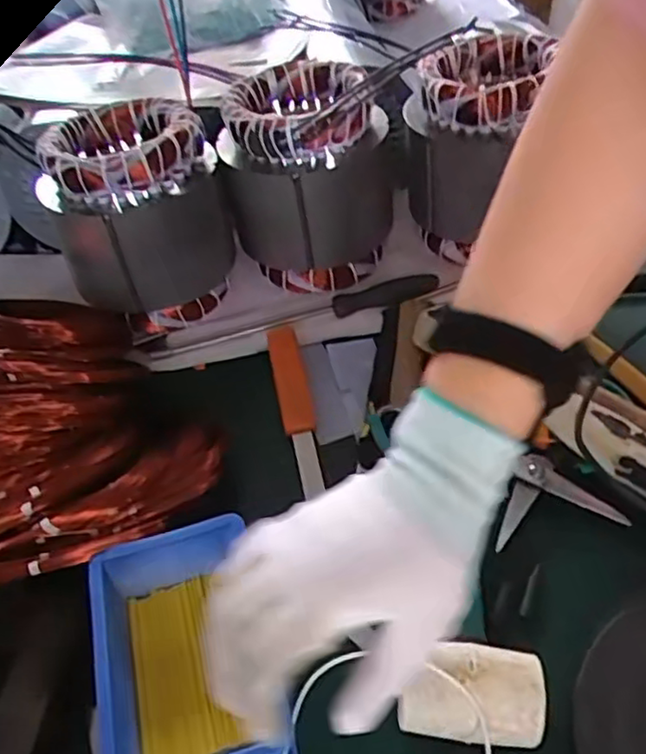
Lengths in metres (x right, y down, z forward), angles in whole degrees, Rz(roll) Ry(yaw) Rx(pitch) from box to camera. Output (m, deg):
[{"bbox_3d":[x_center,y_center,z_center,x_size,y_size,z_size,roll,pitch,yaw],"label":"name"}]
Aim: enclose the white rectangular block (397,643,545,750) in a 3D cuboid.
[{"bbox_3d":[0.081,0.169,0.365,0.072,0.034,0.046,5,47,11],"label":"white rectangular block"}]

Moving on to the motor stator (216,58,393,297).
[{"bbox_3d":[-0.009,-0.193,0.663,0.147,0.173,0.142,4,47,10],"label":"motor stator"}]

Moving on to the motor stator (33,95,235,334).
[{"bbox_3d":[-0.172,-0.151,0.641,0.154,0.175,0.140,-19,47,-12],"label":"motor stator"}]

